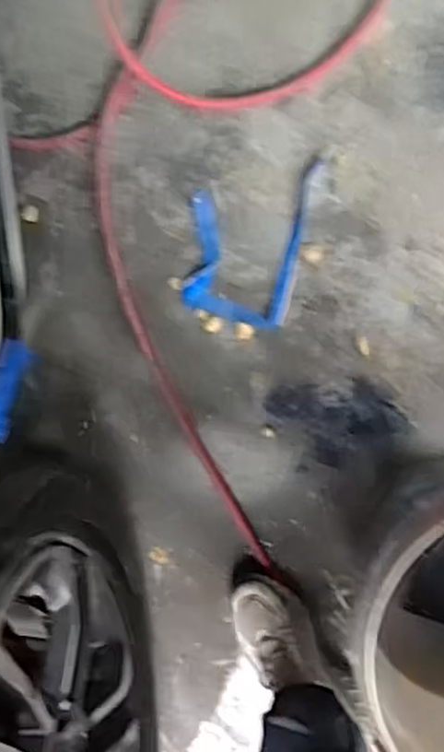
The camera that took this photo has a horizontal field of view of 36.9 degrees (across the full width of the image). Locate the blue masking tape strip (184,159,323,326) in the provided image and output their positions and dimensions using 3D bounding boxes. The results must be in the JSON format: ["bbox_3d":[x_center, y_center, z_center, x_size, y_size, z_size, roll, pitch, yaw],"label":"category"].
[{"bbox_3d":[0.032,-0.201,0.964,0.167,0.014,0.241,14,93,7],"label":"blue masking tape strip"}]

